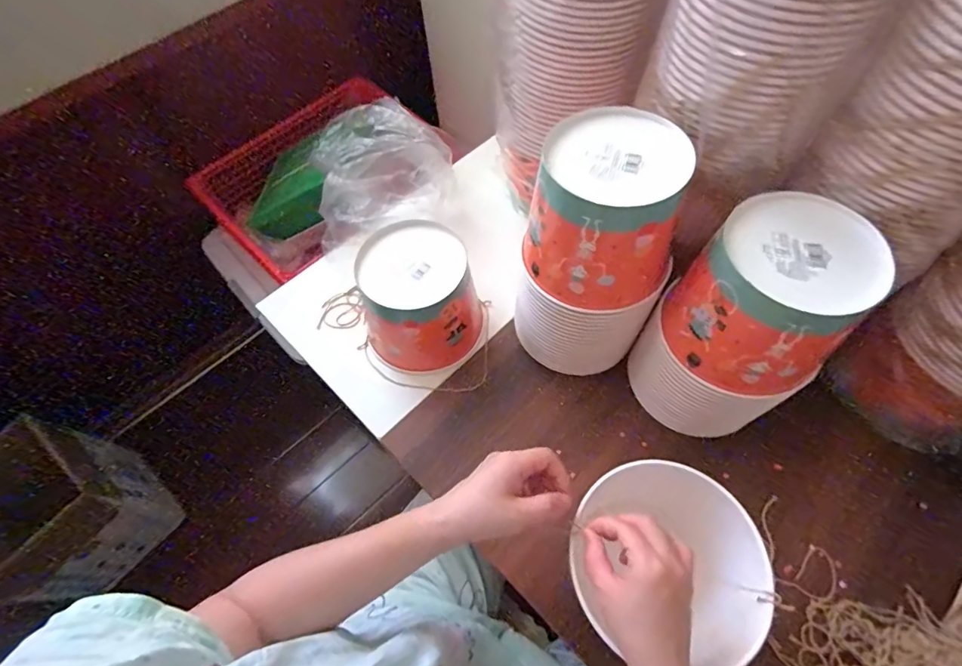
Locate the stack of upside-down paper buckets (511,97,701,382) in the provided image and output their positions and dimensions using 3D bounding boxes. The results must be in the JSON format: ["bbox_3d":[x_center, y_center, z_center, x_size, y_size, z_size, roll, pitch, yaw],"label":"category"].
[{"bbox_3d":[0.130,-0.078,0.532,0.136,0.280,0.159,20,66,14],"label":"stack of upside-down paper buckets"}]

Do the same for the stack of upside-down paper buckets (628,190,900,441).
[{"bbox_3d":[0.266,0.005,0.499,0.155,0.255,0.145,-34,65,-13],"label":"stack of upside-down paper buckets"}]

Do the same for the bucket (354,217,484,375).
[{"bbox_3d":[-0.079,-0.041,0.604,0.144,0.133,0.138,-2,62,3],"label":"bucket"}]

